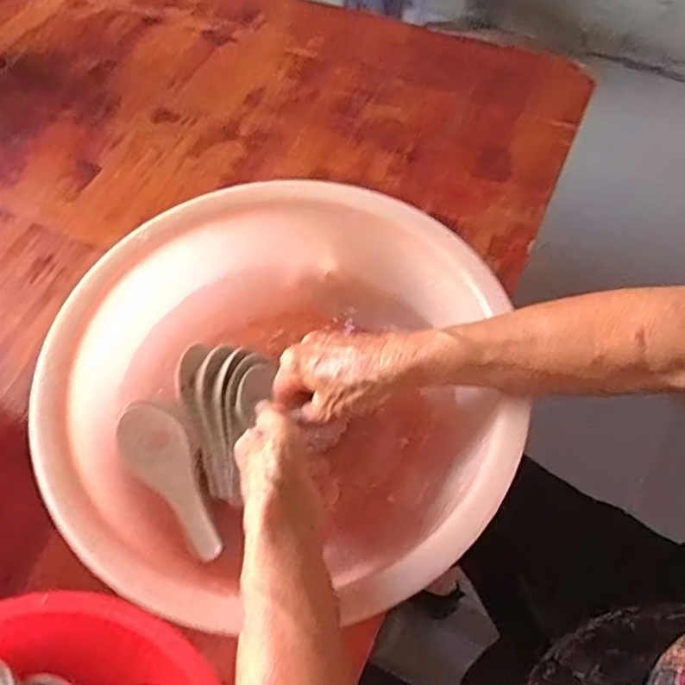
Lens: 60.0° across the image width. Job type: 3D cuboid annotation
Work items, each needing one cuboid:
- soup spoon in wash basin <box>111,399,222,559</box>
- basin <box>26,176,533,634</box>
[{"bbox_3d":[-0.121,0.100,0.436,0.044,0.032,0.126,-39,66,-19],"label":"soup spoon in wash basin"},{"bbox_3d":[-0.049,0.040,0.448,0.300,0.110,0.312,-1,60,1],"label":"basin"}]

